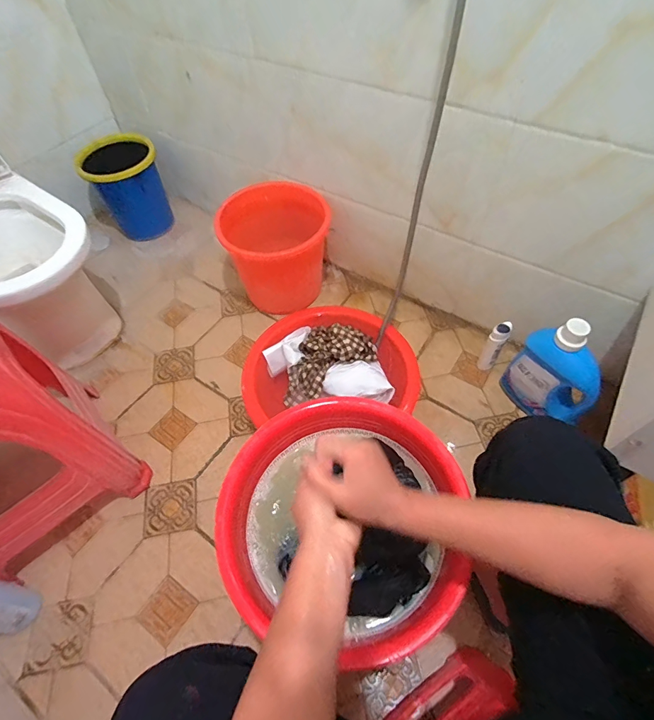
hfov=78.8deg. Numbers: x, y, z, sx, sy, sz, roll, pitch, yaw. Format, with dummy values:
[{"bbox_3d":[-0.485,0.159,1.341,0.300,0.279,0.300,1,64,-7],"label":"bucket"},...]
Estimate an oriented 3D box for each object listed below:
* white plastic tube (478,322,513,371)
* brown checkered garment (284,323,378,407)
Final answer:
[{"bbox_3d":[0.451,-0.034,1.080,0.040,0.179,0.059,27,61,19],"label":"white plastic tube"},{"bbox_3d":[-0.011,-0.014,1.014,0.281,0.067,0.174,-31,60,-17],"label":"brown checkered garment"}]

